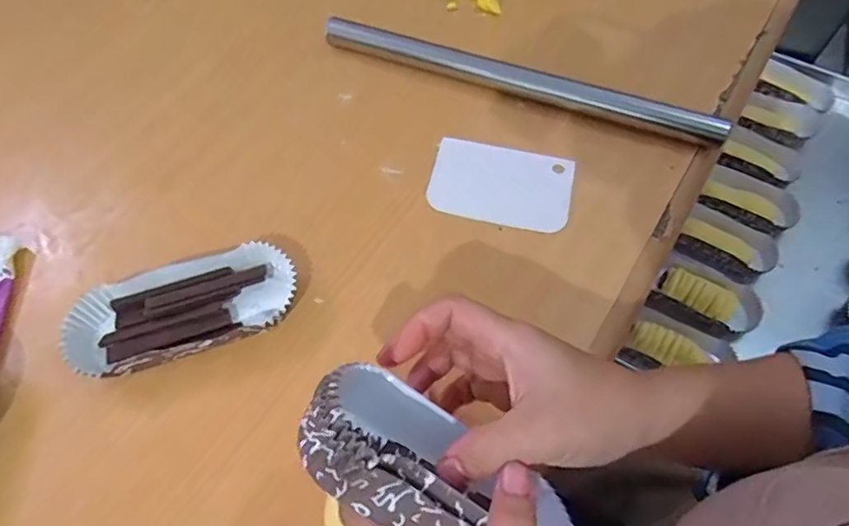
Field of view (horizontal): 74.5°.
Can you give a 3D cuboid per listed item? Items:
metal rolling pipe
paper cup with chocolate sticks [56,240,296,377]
[{"bbox_3d":[0.078,-0.160,0.479,0.348,0.018,0.017,19,63,11],"label":"metal rolling pipe"},{"bbox_3d":[-0.164,0.032,0.383,0.149,0.024,0.065,-18,63,-9],"label":"paper cup with chocolate sticks"}]

